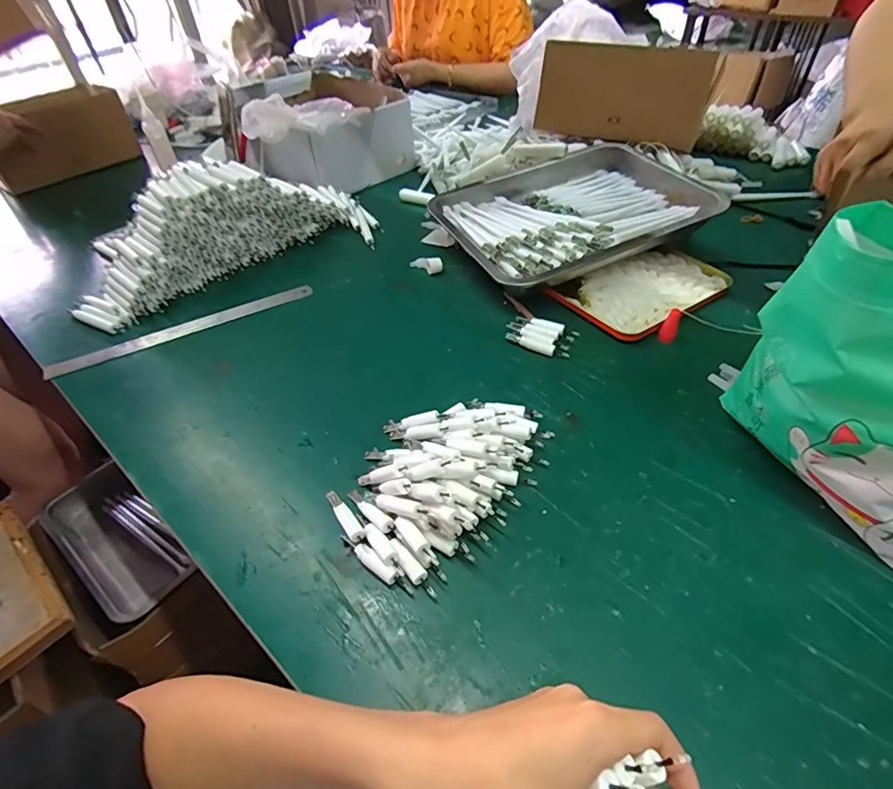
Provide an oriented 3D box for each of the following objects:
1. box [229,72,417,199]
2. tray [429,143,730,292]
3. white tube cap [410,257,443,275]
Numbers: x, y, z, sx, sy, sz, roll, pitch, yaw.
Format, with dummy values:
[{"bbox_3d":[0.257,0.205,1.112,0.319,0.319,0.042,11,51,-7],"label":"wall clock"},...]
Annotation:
[{"bbox_3d":[-0.282,-0.523,0.974,0.373,0.116,0.272,31,55,29],"label":"box"},{"bbox_3d":[0.186,-0.257,0.709,0.351,0.059,0.273,-18,47,-14],"label":"tray"},{"bbox_3d":[-0.030,-0.189,0.705,0.050,0.021,0.017,23,53,25],"label":"white tube cap"}]

